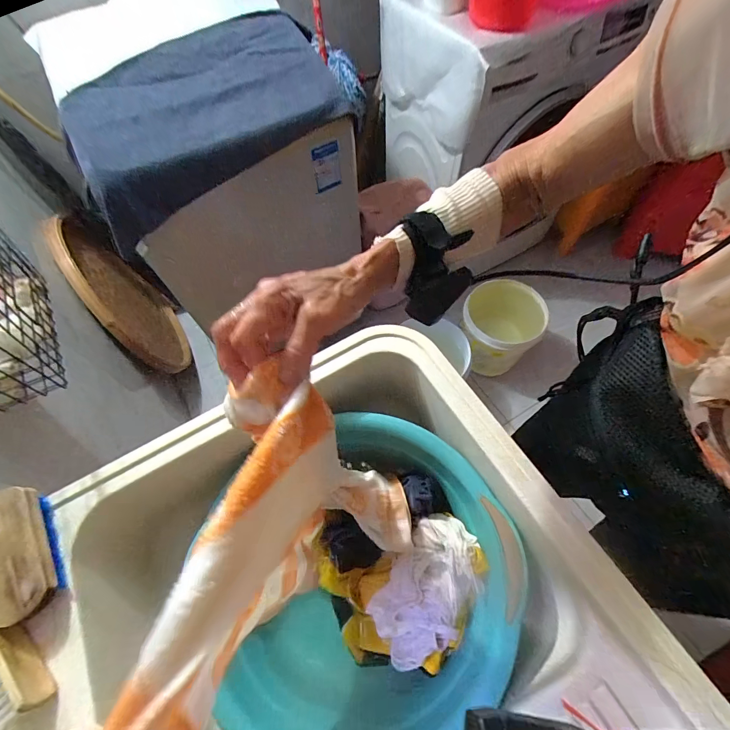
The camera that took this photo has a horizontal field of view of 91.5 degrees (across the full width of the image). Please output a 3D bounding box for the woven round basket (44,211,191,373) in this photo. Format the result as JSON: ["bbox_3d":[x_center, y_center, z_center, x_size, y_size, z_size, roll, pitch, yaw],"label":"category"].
[{"bbox_3d":[-0.769,-0.216,1.162,0.114,0.544,0.475,-32,64,-14],"label":"woven round basket"}]

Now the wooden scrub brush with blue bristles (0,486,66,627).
[{"bbox_3d":[-0.368,0.200,0.381,0.054,0.035,0.134,-31,64,-13],"label":"wooden scrub brush with blue bristles"}]

